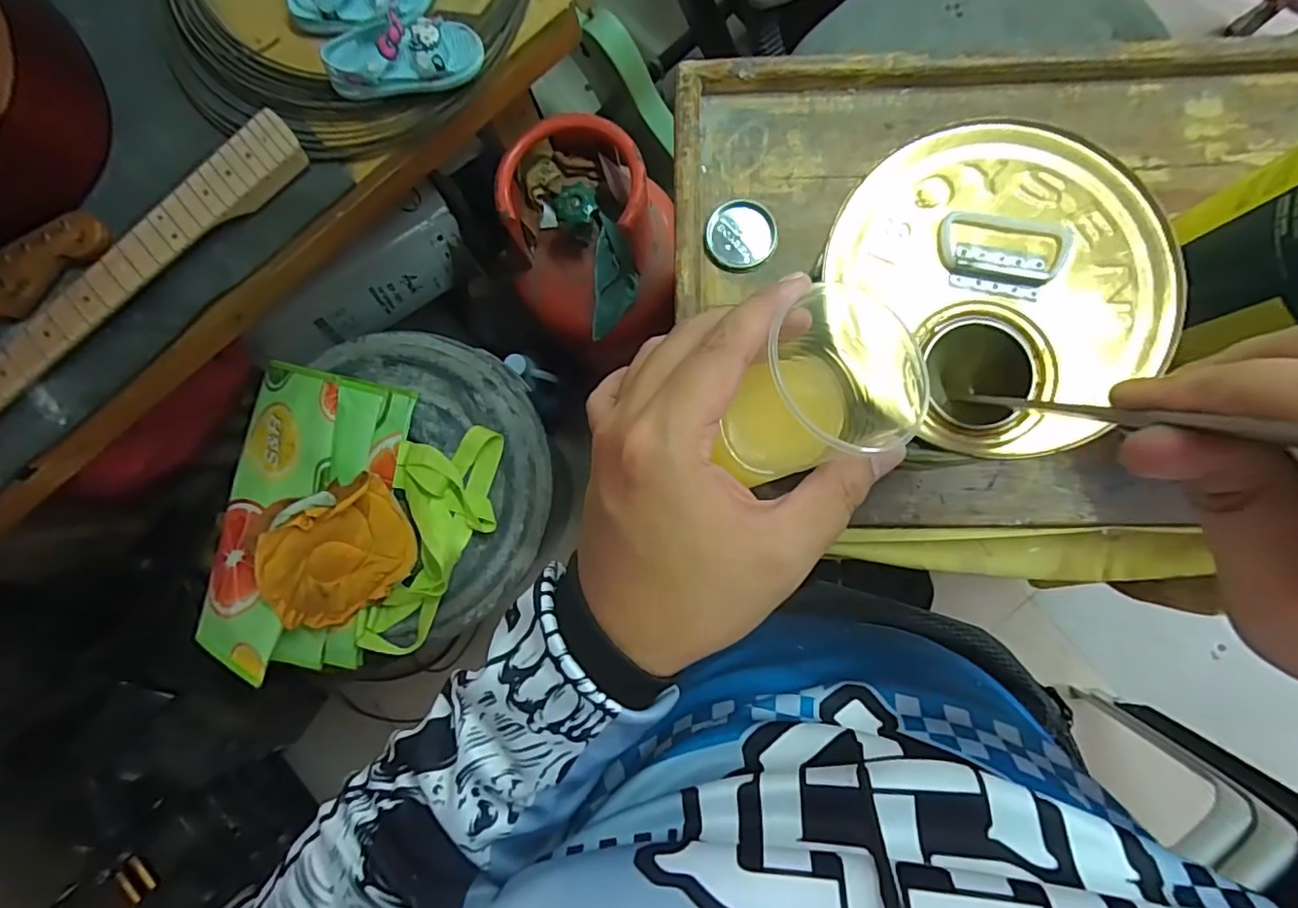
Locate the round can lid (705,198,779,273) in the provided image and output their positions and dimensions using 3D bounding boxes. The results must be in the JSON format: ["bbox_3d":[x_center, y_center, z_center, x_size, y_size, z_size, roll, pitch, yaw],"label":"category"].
[{"bbox_3d":[0.077,-0.182,0.489,0.059,0.009,0.058,0,84,4],"label":"round can lid"}]

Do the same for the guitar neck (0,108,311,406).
[{"bbox_3d":[-0.604,-0.128,0.598,0.637,0.034,0.064,-40,83,0],"label":"guitar neck"}]

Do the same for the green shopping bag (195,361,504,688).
[{"bbox_3d":[-0.405,0.094,0.734,0.312,0.143,0.382,19,86,6],"label":"green shopping bag"}]

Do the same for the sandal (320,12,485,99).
[{"bbox_3d":[-0.248,-0.406,0.594,0.150,0.055,0.063,-10,84,3],"label":"sandal"}]

